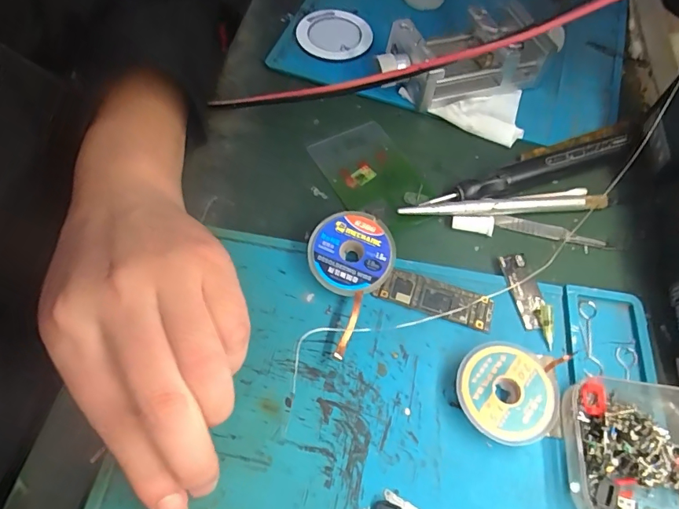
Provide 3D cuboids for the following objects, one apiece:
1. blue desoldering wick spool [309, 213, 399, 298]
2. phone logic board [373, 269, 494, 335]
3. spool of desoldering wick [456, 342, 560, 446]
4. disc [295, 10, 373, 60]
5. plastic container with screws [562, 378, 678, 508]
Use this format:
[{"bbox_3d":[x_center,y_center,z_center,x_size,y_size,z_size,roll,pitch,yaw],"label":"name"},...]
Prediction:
[{"bbox_3d":[0.006,0.000,0.245,0.044,0.013,0.044,0,73,-1],"label":"blue desoldering wick spool"},{"bbox_3d":[0.052,0.024,0.238,0.060,0.004,0.020,19,61,8],"label":"phone logic board"},{"bbox_3d":[0.077,0.065,0.211,0.045,0.013,0.042,1,60,-2],"label":"spool of desoldering wick"},{"bbox_3d":[-0.003,-0.168,0.343,0.051,0.009,0.047,-39,69,-22],"label":"disc"},{"bbox_3d":[0.133,0.087,0.196,0.065,0.024,0.062,9,60,3],"label":"plastic container with screws"}]

